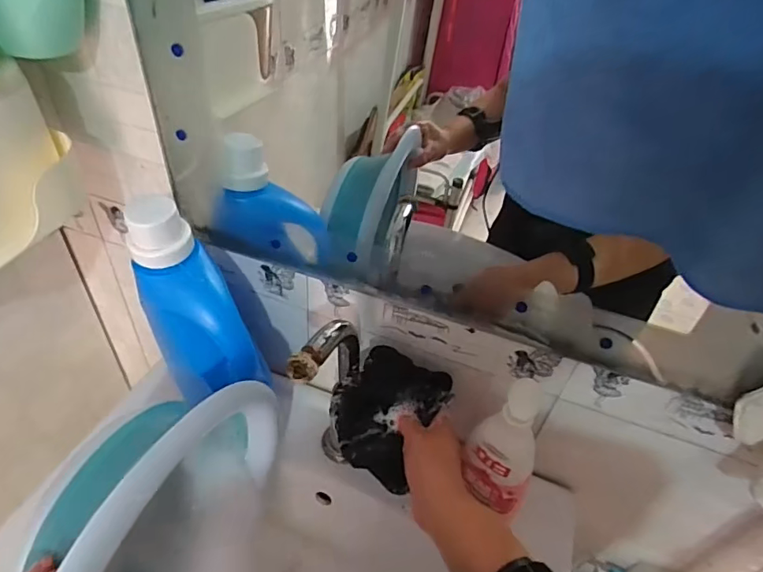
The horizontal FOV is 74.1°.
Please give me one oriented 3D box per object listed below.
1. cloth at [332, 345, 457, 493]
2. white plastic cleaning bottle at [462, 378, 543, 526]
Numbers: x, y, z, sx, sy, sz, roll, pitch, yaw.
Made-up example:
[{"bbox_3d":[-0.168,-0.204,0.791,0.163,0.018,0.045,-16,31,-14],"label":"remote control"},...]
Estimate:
[{"bbox_3d":[0.002,0.126,0.523,0.108,0.060,0.119,25,46,18],"label":"cloth"},{"bbox_3d":[0.120,0.166,0.499,0.058,0.172,0.054,10,43,3],"label":"white plastic cleaning bottle"}]

